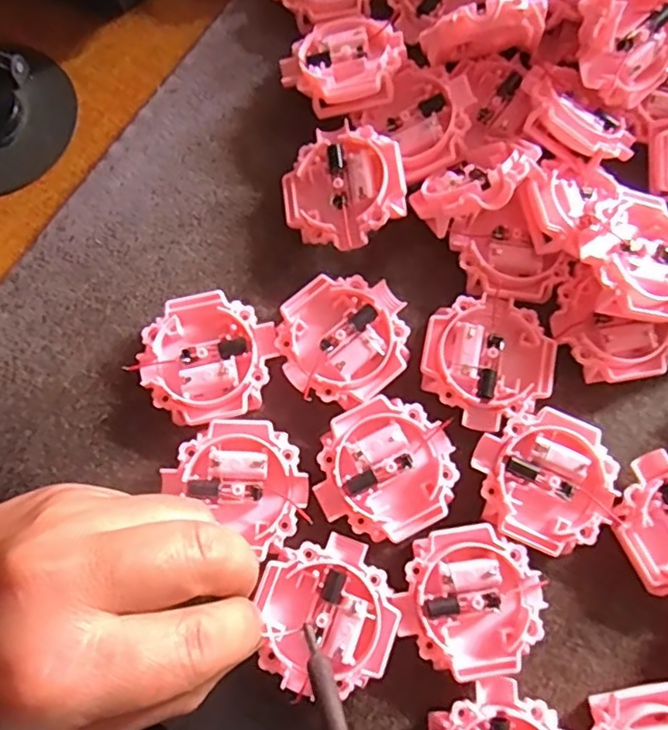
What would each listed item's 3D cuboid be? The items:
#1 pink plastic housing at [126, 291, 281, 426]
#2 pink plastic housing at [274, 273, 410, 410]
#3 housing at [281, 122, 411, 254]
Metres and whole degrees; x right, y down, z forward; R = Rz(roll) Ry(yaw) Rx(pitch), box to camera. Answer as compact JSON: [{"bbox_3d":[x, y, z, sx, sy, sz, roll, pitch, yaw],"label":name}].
[{"bbox_3d":[-0.052,-0.002,0.249,0.050,0.013,0.052,21,77,4],"label":"pink plastic housing"},{"bbox_3d":[0.004,-0.011,0.251,0.054,0.011,0.052,0,77,-1],"label":"pink plastic housing"},{"bbox_3d":[0.006,-0.075,0.261,0.052,0.015,0.052,-4,79,22],"label":"housing"}]

